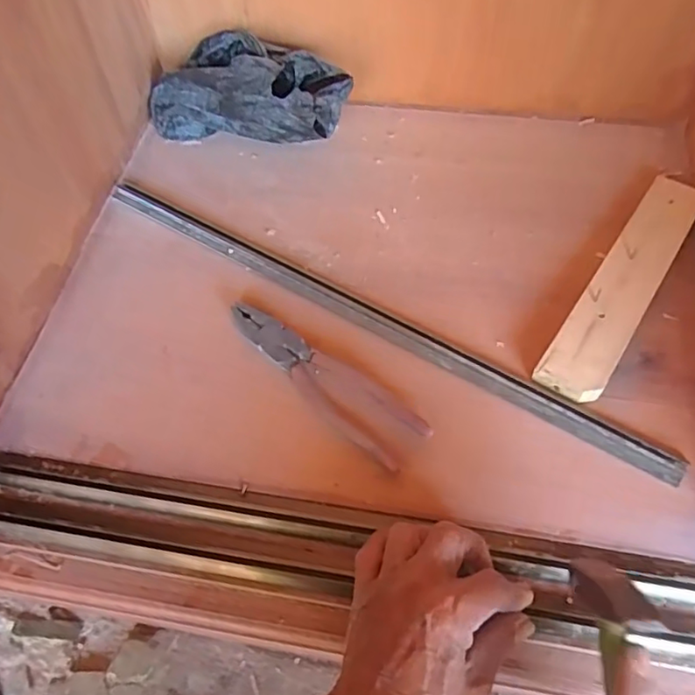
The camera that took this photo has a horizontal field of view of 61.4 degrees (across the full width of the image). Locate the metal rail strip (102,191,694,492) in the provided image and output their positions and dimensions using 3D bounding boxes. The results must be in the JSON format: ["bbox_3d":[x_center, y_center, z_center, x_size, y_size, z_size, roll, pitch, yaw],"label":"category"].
[{"bbox_3d":[0.008,-0.035,0.509,0.553,0.006,0.023,28,65,18],"label":"metal rail strip"}]

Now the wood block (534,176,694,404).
[{"bbox_3d":[0.240,-0.058,0.502,0.049,0.024,0.254,30,65,19],"label":"wood block"}]

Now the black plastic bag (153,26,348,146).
[{"bbox_3d":[-0.107,-0.258,0.602,0.226,0.089,0.077,13,61,11],"label":"black plastic bag"}]

